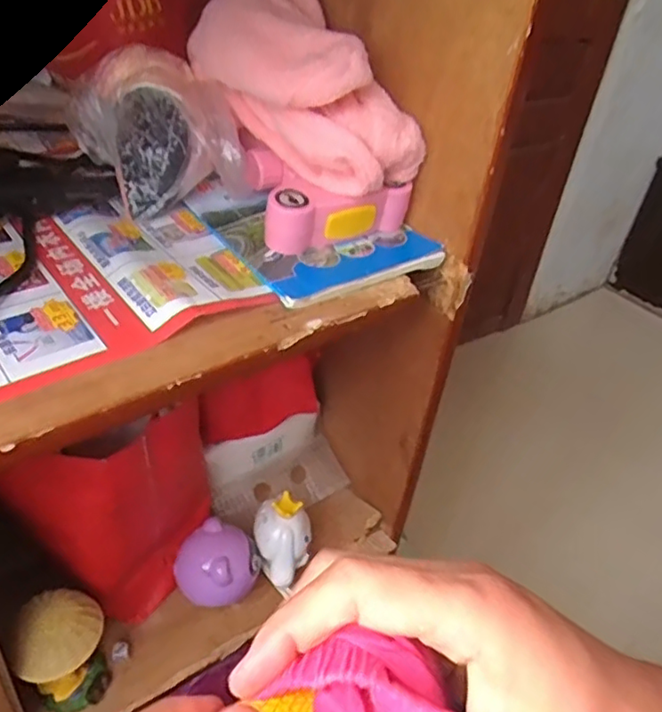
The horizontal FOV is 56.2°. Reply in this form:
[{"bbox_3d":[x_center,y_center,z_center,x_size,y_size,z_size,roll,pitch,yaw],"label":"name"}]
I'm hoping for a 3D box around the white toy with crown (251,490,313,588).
[{"bbox_3d":[-0.046,0.167,0.568,0.054,0.061,0.055,5,37,-4],"label":"white toy with crown"}]

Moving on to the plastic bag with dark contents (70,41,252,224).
[{"bbox_3d":[-0.125,-0.160,0.456,0.122,0.099,0.108,-6,39,-18],"label":"plastic bag with dark contents"}]

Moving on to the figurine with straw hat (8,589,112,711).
[{"bbox_3d":[-0.196,0.225,0.457,0.056,0.104,0.049,-10,40,-21],"label":"figurine with straw hat"}]

